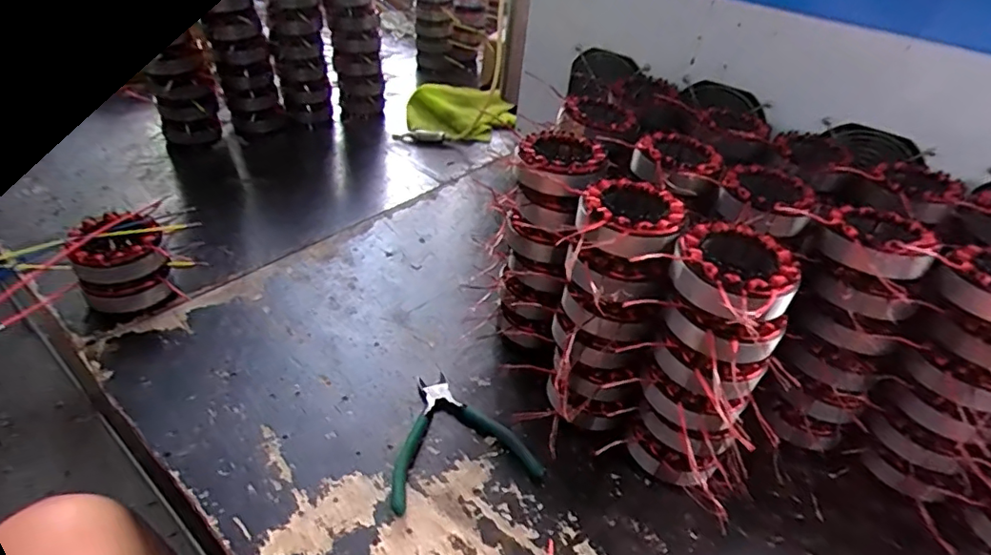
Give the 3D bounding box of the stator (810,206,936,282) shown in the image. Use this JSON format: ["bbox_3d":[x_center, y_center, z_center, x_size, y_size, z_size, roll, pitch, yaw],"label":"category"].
[{"bbox_3d":[0.325,-0.034,0.469,0.081,0.034,0.081,19,40,15],"label":"stator"}]

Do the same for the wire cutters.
[{"bbox_3d":[-0.041,0.144,0.515,0.135,0.011,0.127,-9,41,-19],"label":"wire cutters"}]

